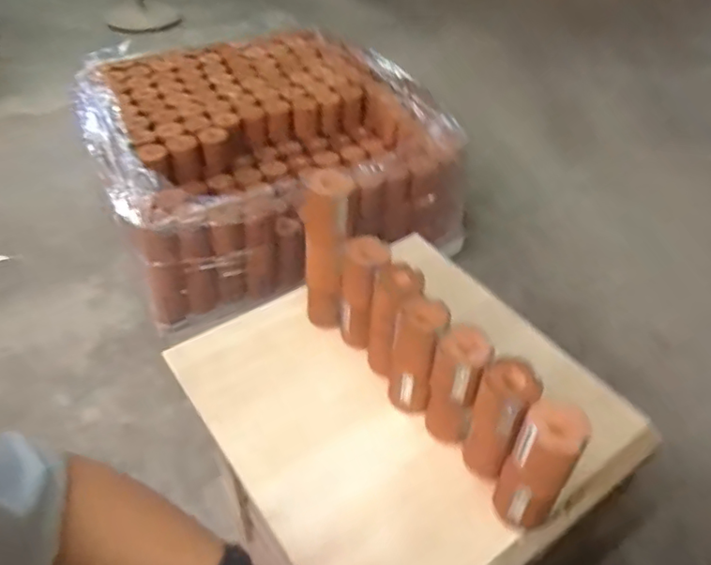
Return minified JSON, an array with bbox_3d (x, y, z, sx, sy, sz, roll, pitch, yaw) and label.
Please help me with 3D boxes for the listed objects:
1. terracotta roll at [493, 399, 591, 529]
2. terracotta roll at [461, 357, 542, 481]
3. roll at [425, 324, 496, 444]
[{"bbox_3d":[0.245,0.251,0.785,0.077,0.204,0.082,1,44,-1],"label":"terracotta roll"},{"bbox_3d":[0.204,0.201,0.842,0.073,0.198,0.073,1,44,-1],"label":"terracotta roll"},{"bbox_3d":[0.149,0.159,0.871,0.076,0.193,0.063,12,45,10],"label":"roll"}]

